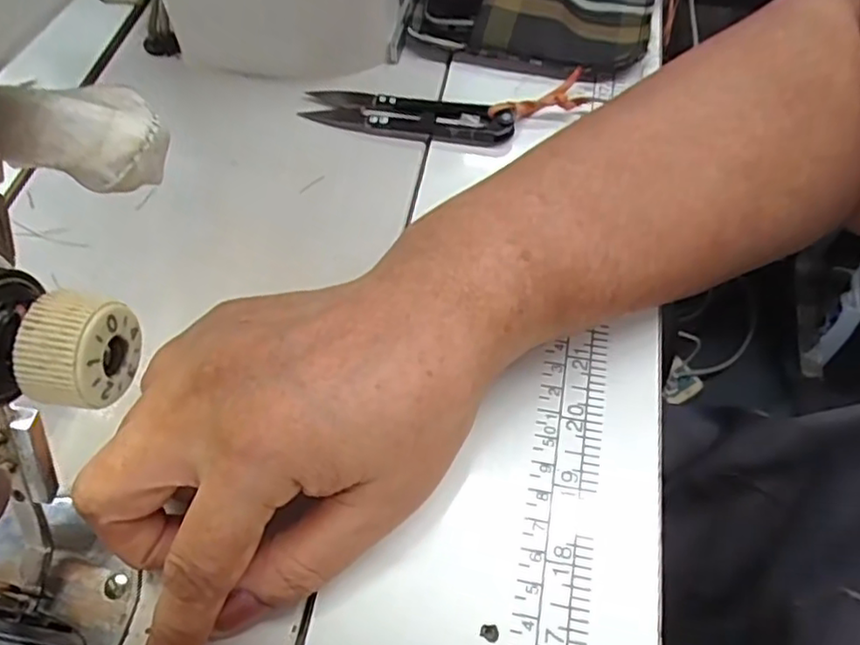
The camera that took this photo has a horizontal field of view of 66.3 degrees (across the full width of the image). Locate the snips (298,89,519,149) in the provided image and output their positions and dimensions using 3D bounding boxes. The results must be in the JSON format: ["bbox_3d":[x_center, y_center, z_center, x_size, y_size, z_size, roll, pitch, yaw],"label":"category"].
[{"bbox_3d":[-0.011,-0.101,0.315,0.099,0.011,0.025,10,59,8],"label":"snips"}]

